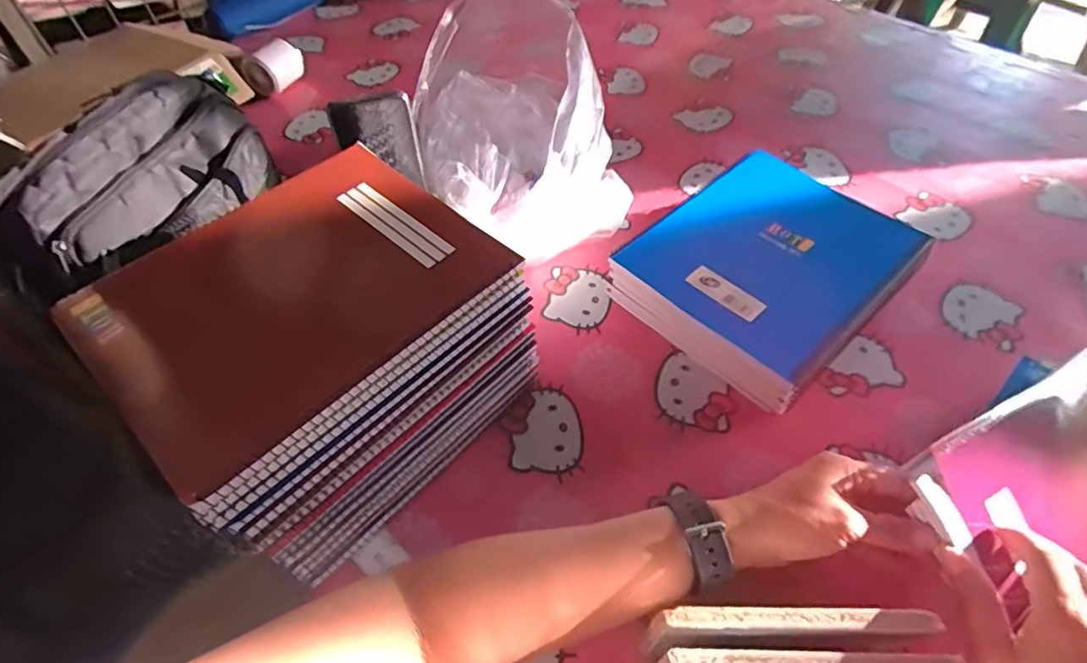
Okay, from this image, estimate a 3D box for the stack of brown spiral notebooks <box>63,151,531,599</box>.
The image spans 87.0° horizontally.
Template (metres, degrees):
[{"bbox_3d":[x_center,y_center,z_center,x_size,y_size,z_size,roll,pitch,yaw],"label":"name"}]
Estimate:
[{"bbox_3d":[-0.168,0.018,0.465,0.208,0.182,0.250,35,60,25],"label":"stack of brown spiral notebooks"}]

